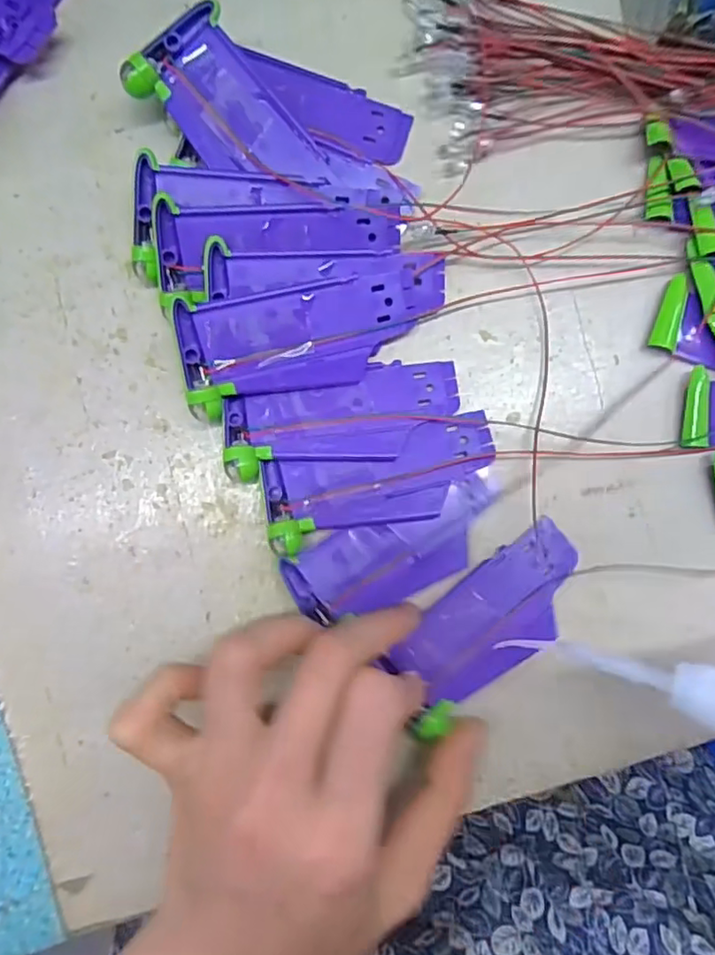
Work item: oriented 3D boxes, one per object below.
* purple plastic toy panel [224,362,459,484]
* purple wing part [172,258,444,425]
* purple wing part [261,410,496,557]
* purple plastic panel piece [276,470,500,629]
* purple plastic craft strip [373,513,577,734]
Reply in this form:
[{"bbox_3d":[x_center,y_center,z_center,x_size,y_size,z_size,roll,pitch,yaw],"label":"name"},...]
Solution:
[{"bbox_3d":[-0.005,-0.023,0.225,0.089,0.010,0.035,-9,87,-3],"label":"purple plastic toy panel"},{"bbox_3d":[-0.014,-0.054,0.221,0.102,0.013,0.039,-14,88,-4],"label":"purple wing part"},{"bbox_3d":[0.010,0.001,0.224,0.089,0.010,0.035,-14,88,-4],"label":"purple wing part"},{"bbox_3d":[0.017,0.029,0.227,0.086,0.004,0.033,-23,88,-4],"label":"purple plastic panel piece"},{"bbox_3d":[0.050,0.055,0.225,0.089,0.006,0.037,-45,90,-8],"label":"purple plastic craft strip"}]

